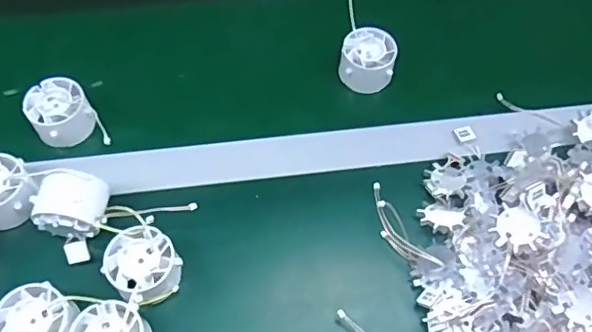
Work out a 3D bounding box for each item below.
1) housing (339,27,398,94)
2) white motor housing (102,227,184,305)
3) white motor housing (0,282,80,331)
[{"bbox_3d":[0.067,-0.099,0.527,0.049,0.033,0.050,1,61,-1],"label":"housing"},{"bbox_3d":[-0.114,0.076,0.423,0.052,0.040,0.048,1,61,-1],"label":"white motor housing"},{"bbox_3d":[-0.182,0.114,0.398,0.051,0.035,0.051,1,61,-1],"label":"white motor housing"}]

